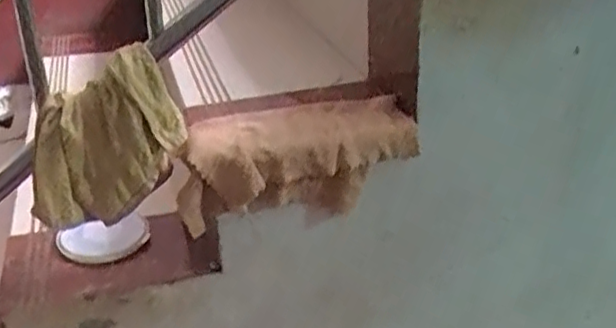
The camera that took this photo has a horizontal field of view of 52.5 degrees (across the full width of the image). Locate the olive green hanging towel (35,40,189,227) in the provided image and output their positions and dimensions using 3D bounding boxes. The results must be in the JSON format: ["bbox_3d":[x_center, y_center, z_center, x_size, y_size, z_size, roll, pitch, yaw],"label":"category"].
[{"bbox_3d":[-0.232,-0.024,0.714,0.175,0.192,0.040,-9,34,-14],"label":"olive green hanging towel"}]

